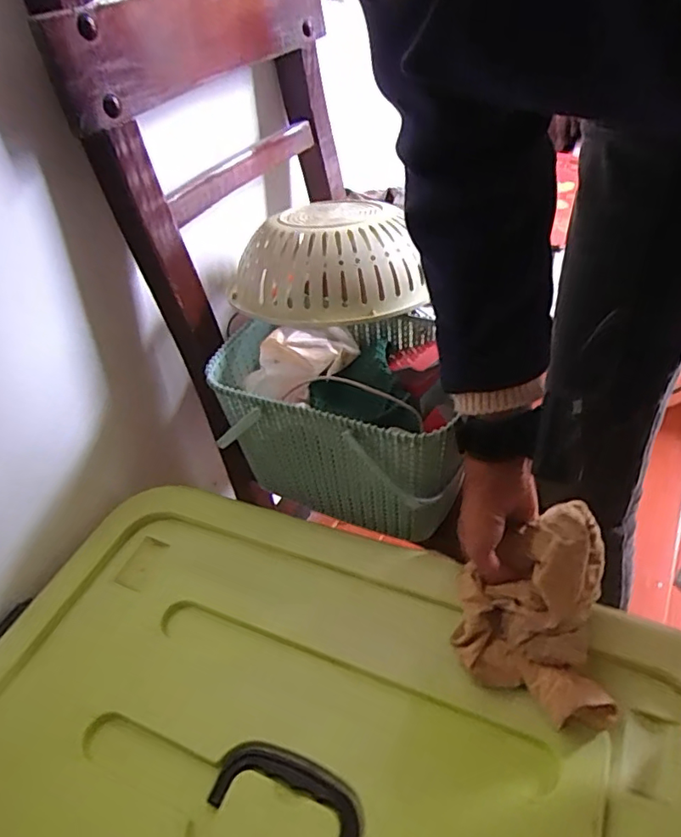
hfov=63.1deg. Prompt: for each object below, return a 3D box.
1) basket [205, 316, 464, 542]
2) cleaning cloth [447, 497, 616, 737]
[{"bbox_3d":[0.010,-0.008,0.612,0.258,0.163,0.186,10,45,19],"label":"basket"},{"bbox_3d":[0.159,0.150,0.460,0.117,0.089,0.149,5,44,13],"label":"cleaning cloth"}]

